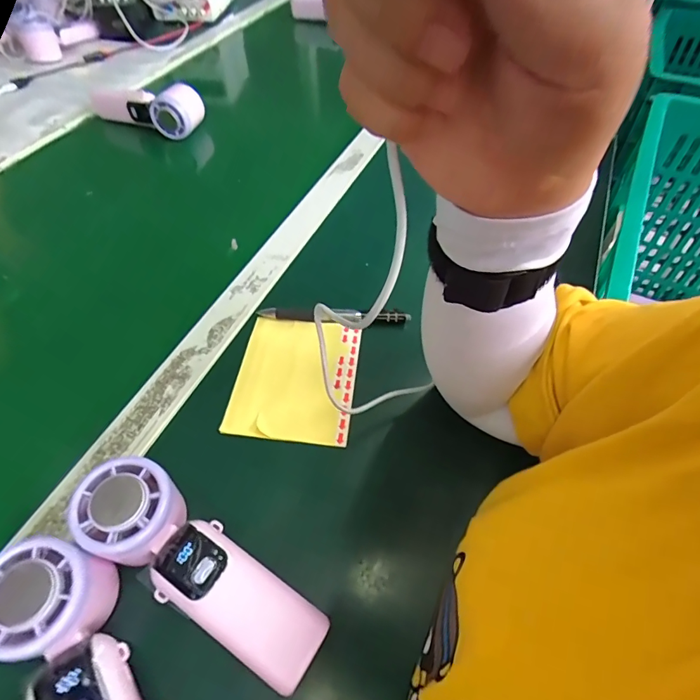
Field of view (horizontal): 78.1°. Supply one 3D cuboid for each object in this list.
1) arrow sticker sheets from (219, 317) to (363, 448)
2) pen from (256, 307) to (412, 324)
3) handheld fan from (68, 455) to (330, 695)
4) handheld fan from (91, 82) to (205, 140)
[{"bbox_3d":[-0.045,0.022,0.370,0.099,0.008,0.118,5,54,5],"label":"arrow sticker sheets"},{"bbox_3d":[-0.015,-0.034,0.405,0.140,0.011,0.012,3,53,3],"label":"pen"},{"bbox_3d":[-0.091,0.131,0.263,0.163,0.042,0.050,35,60,7],"label":"handheld fan"},{"bbox_3d":[-0.303,-0.362,0.630,0.184,0.056,0.048,21,56,15],"label":"handheld fan"}]

